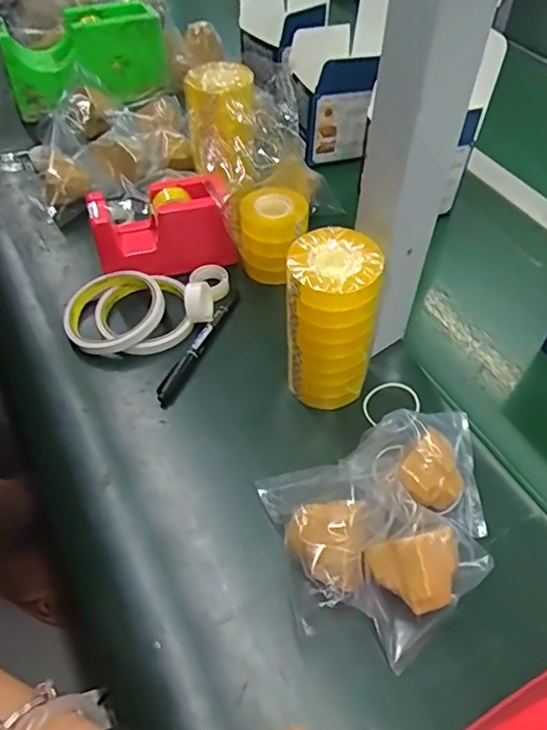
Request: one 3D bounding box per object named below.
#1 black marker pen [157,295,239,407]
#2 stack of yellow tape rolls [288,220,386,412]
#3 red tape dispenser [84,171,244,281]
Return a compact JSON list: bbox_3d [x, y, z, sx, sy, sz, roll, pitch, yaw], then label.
[{"bbox_3d":[-0.065,-0.021,0.508,0.013,0.018,0.144,19,55,14],"label":"black marker pen"},{"bbox_3d":[0.044,-0.028,0.428,0.061,0.144,0.056,8,53,6],"label":"stack of yellow tape rolls"},{"bbox_3d":[-0.105,-0.130,0.543,0.130,0.083,0.049,-11,53,-8],"label":"red tape dispenser"}]

